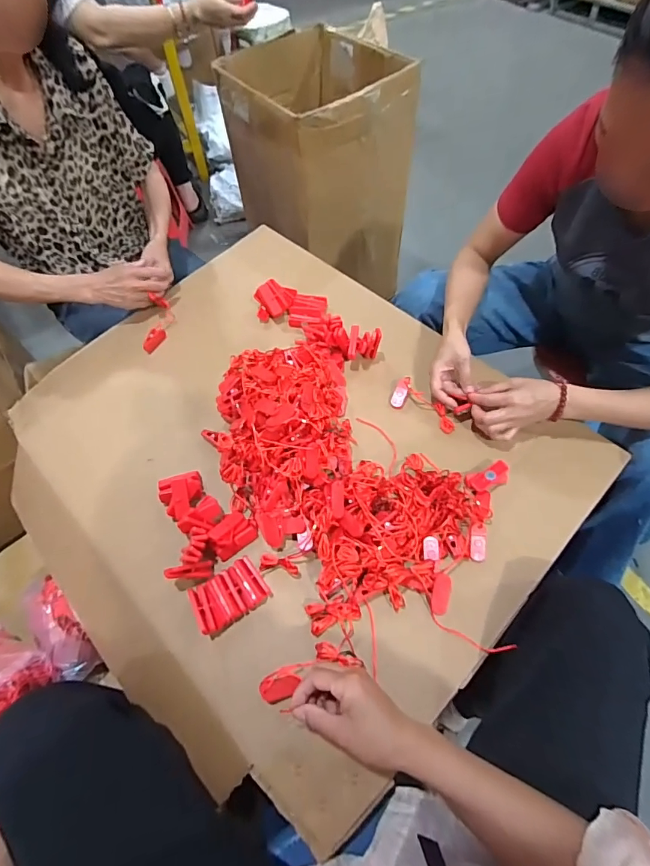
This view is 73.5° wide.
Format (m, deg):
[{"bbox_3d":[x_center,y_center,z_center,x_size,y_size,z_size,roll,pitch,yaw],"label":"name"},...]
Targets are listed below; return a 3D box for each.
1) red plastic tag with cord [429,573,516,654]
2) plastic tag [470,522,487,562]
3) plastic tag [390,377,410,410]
[{"bbox_3d":[0.172,0.234,0.541,0.051,0.011,0.118,-44,81,0],"label":"red plastic tag with cord"},{"bbox_3d":[0.204,0.146,0.581,0.021,0.007,0.050,4,82,6],"label":"plastic tag"},{"bbox_3d":[0.121,-0.065,0.698,0.021,0.007,0.054,21,92,15],"label":"plastic tag"}]

